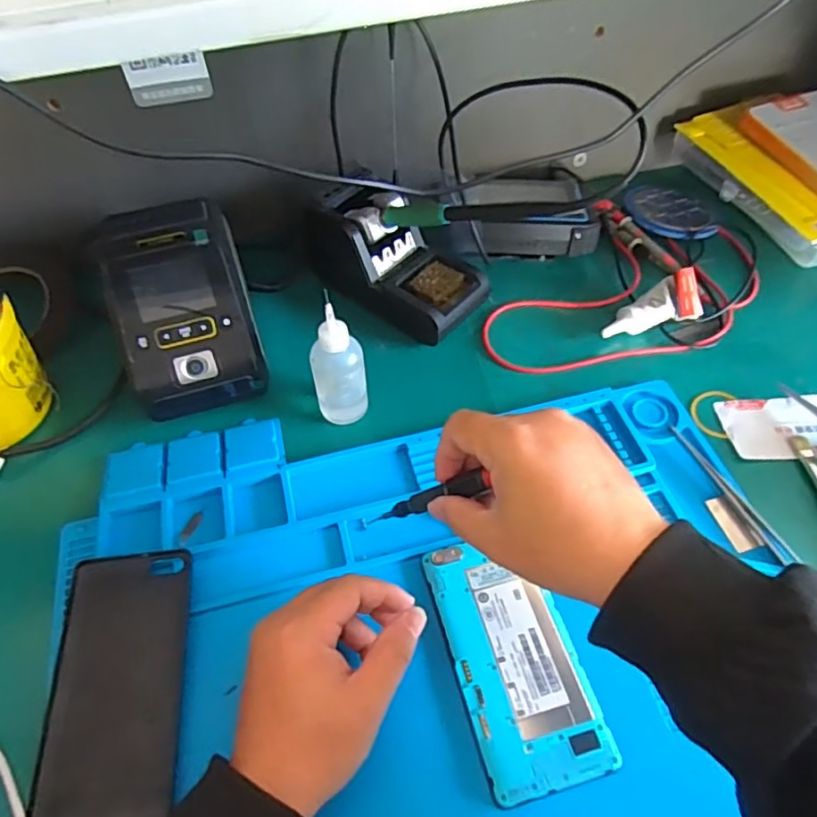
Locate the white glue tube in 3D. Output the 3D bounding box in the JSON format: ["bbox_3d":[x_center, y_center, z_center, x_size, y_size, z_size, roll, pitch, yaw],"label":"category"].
[{"bbox_3d":[0.199,-0.088,0.503,0.082,0.035,0.039,-11,54,-8],"label":"white glue tube"}]

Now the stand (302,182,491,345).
[{"bbox_3d":[-0.011,-0.125,0.507,0.146,0.081,0.082,35,61,23],"label":"stand"}]

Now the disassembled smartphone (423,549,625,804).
[{"bbox_3d":[0.060,0.142,0.351,0.069,0.009,0.137,-13,55,-9],"label":"disassembled smartphone"}]

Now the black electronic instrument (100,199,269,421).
[{"bbox_3d":[-0.164,-0.073,0.453,0.092,0.097,0.137,-16,55,-11],"label":"black electronic instrument"}]

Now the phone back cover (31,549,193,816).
[{"bbox_3d":[-0.164,0.152,0.342,0.071,0.007,0.142,-7,54,-5],"label":"phone back cover"}]

